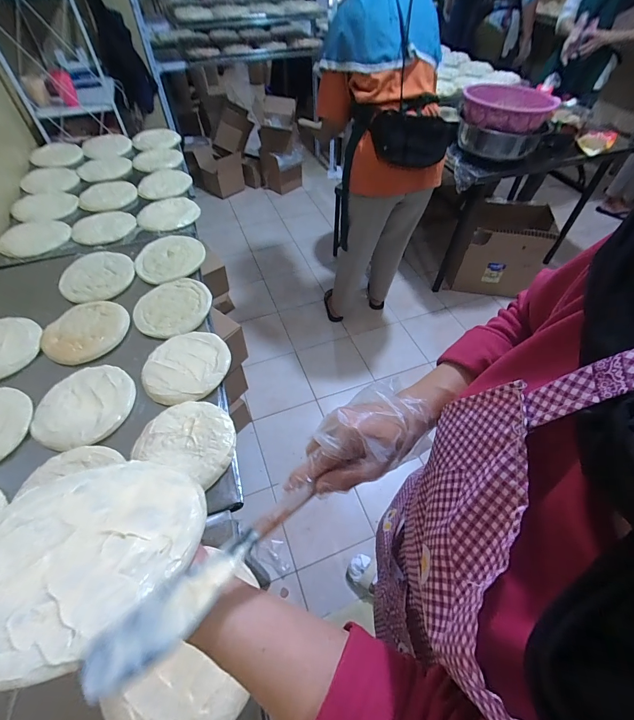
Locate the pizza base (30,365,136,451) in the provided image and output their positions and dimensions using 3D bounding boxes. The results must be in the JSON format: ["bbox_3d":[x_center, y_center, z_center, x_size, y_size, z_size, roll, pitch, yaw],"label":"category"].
[{"bbox_3d":[-0.501,0.098,0.742,0.187,0.019,0.199,0,53,-1],"label":"pizza base"}]

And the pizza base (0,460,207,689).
[{"bbox_3d":[-0.200,0.154,0.291,0.190,0.008,0.186,-9,24,-19],"label":"pizza base"}]

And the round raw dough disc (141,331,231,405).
[{"bbox_3d":[-0.305,0.006,0.794,0.190,0.013,0.194,0,53,-1],"label":"round raw dough disc"}]

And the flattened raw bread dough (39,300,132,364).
[{"bbox_3d":[-0.600,-0.082,0.882,0.199,0.013,0.203,0,53,-1],"label":"flattened raw bread dough"}]

